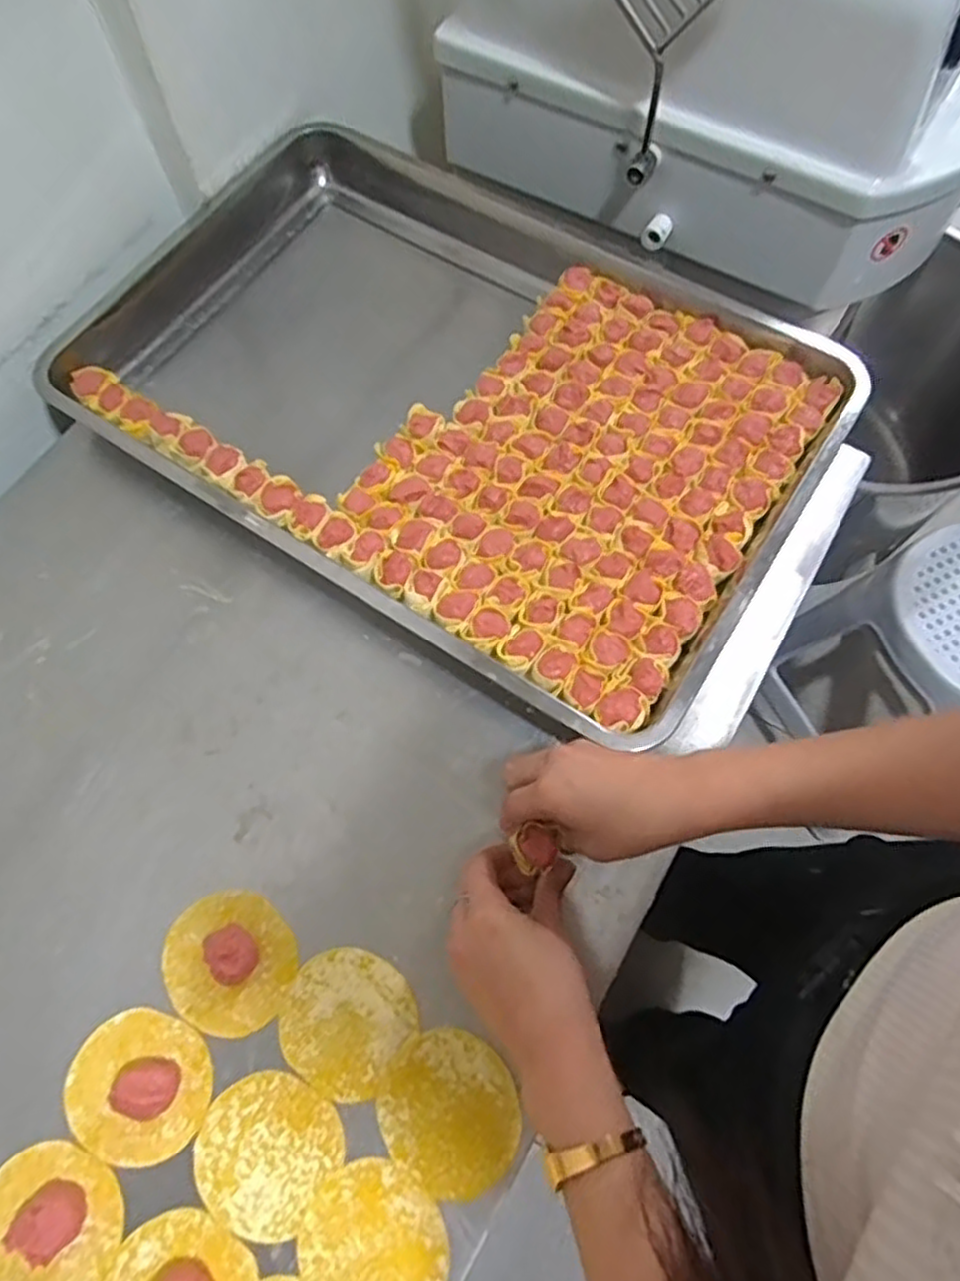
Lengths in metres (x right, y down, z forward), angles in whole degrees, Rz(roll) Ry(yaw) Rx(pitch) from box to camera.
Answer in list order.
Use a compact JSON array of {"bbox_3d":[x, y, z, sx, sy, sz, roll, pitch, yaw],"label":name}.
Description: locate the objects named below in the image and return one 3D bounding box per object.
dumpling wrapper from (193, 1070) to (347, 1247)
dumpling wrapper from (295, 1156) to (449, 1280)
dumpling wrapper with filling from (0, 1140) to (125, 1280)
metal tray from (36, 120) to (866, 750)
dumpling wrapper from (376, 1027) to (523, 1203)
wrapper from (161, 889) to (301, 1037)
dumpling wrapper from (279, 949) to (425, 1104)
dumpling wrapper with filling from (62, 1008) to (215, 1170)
[{"bbox_3d":[-0.128,0.303,0.428,0.079,0.004,0.078,0,67,0],"label":"dumpling wrapper"},{"bbox_3d":[-0.061,0.346,0.408,0.084,0.004,0.077,0,67,0],"label":"dumpling wrapper"},{"bbox_3d":[-0.250,0.336,0.405,0.085,0.023,0.079,0,67,0],"label":"dumpling wrapper with filling"},{"bbox_3d":[-0.043,-0.222,0.622,0.633,0.055,0.409,32,70,13],"label":"metal tray"},{"bbox_3d":[-0.017,0.281,0.430,0.085,0.004,0.077,42,73,16],"label":"dumpling wrapper"},{"bbox_3d":[-0.162,0.202,0.456,0.085,0.021,0.078,0,67,0],"label":"wrapper"},{"bbox_3d":[-0.083,0.237,0.449,0.079,0.004,0.078,0,67,0],"label":"dumpling wrapper"},{"bbox_3d":[-0.209,0.268,0.431,0.087,0.024,0.080,0,67,0],"label":"dumpling wrapper with filling"}]

